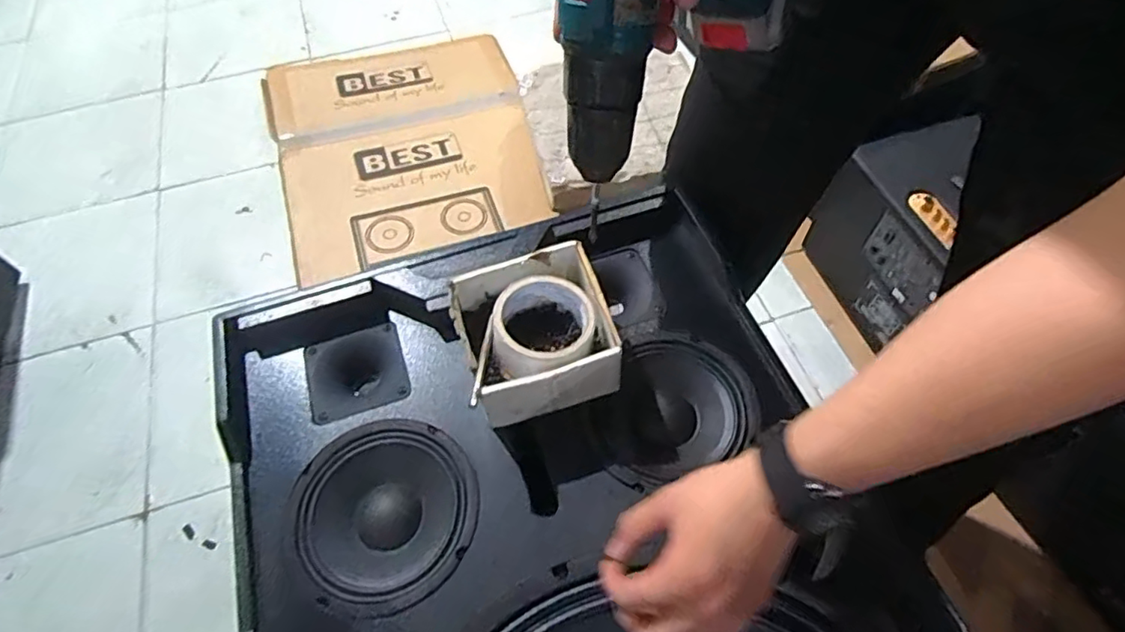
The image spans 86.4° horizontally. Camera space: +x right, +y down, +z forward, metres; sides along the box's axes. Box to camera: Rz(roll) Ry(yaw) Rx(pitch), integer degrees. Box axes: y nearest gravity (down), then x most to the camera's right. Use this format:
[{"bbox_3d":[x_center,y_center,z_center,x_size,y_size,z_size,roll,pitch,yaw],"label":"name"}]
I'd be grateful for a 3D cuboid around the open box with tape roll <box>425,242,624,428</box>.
[{"bbox_3d":[-0.029,0.013,0.554,0.137,0.066,0.141,-18,58,-11],"label":"open box with tape roll"}]

